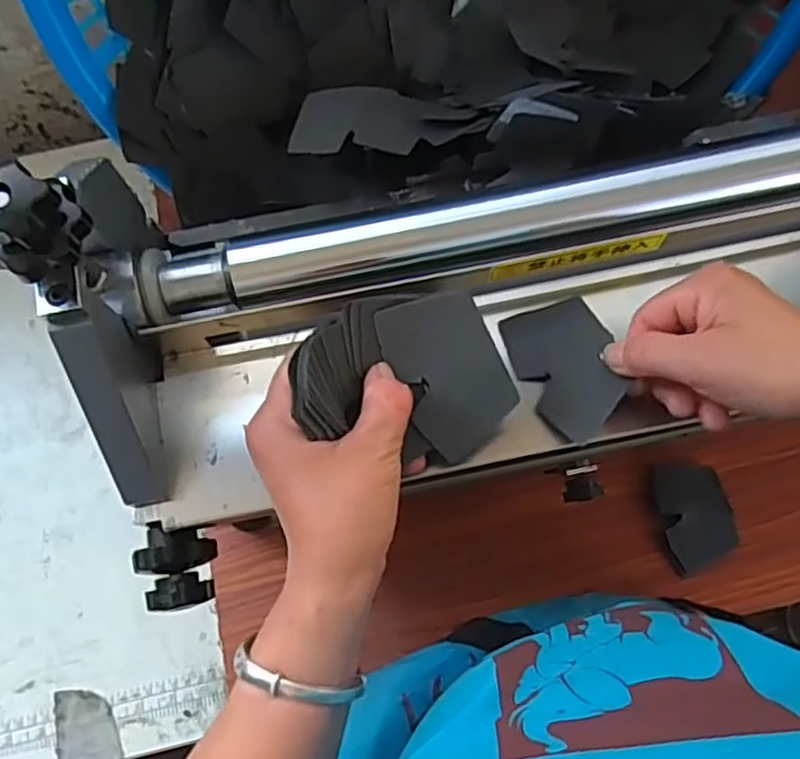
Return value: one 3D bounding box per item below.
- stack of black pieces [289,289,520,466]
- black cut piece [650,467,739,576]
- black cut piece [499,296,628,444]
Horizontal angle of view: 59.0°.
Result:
[{"bbox_3d":[0.002,0.000,0.344,0.097,0.070,0.079,-27,74,-6],"label":"stack of black pieces"},{"bbox_3d":[0.237,0.109,0.564,0.055,0.004,0.079,-10,80,-5],"label":"black cut piece"},{"bbox_3d":[0.094,-0.008,0.395,0.053,0.008,0.082,-32,61,17],"label":"black cut piece"}]

